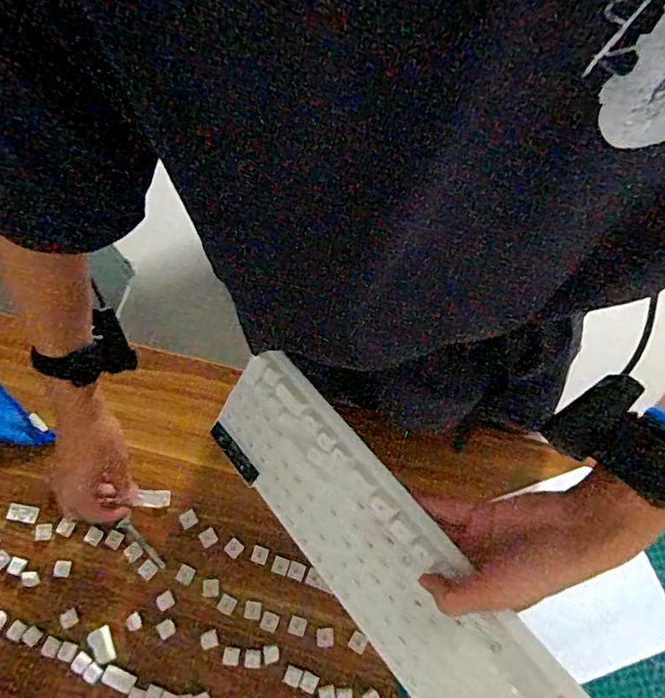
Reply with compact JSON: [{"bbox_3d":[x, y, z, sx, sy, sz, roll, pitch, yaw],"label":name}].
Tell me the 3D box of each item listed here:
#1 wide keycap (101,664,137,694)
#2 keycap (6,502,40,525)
[{"bbox_3d":[-0.239,0.369,0.593,0.037,0.005,0.021,19,71,7],"label":"wide keycap"},{"bbox_3d":[-0.380,0.202,0.652,0.036,0.004,0.021,10,72,-1],"label":"keycap"}]

